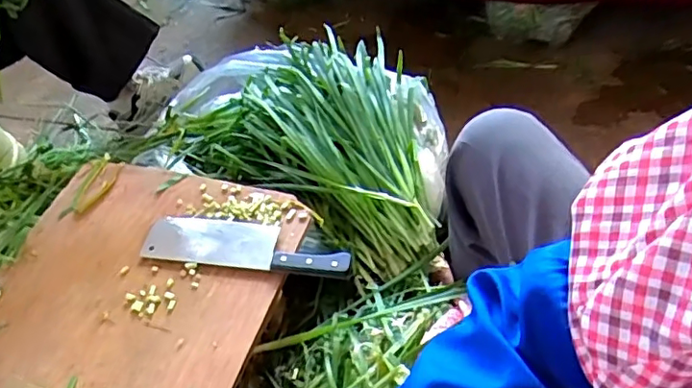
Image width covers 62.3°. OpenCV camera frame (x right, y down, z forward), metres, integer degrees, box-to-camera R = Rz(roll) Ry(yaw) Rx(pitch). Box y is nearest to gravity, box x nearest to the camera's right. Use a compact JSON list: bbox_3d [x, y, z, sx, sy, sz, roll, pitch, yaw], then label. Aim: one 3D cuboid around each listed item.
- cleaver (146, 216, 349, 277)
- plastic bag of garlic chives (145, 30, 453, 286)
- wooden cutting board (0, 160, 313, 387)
[{"bbox_3d":[-0.125,0.063,0.735,0.268,0.020,0.070,6,51,10],"label":"cleaver"},{"bbox_3d":[-0.080,-0.115,0.986,0.622,0.158,0.353,26,57,24],"label":"plastic bag of garlic chives"},{"bbox_3d":[-0.310,0.198,0.643,0.362,0.021,0.602,13,53,16],"label":"wooden cutting board"}]

